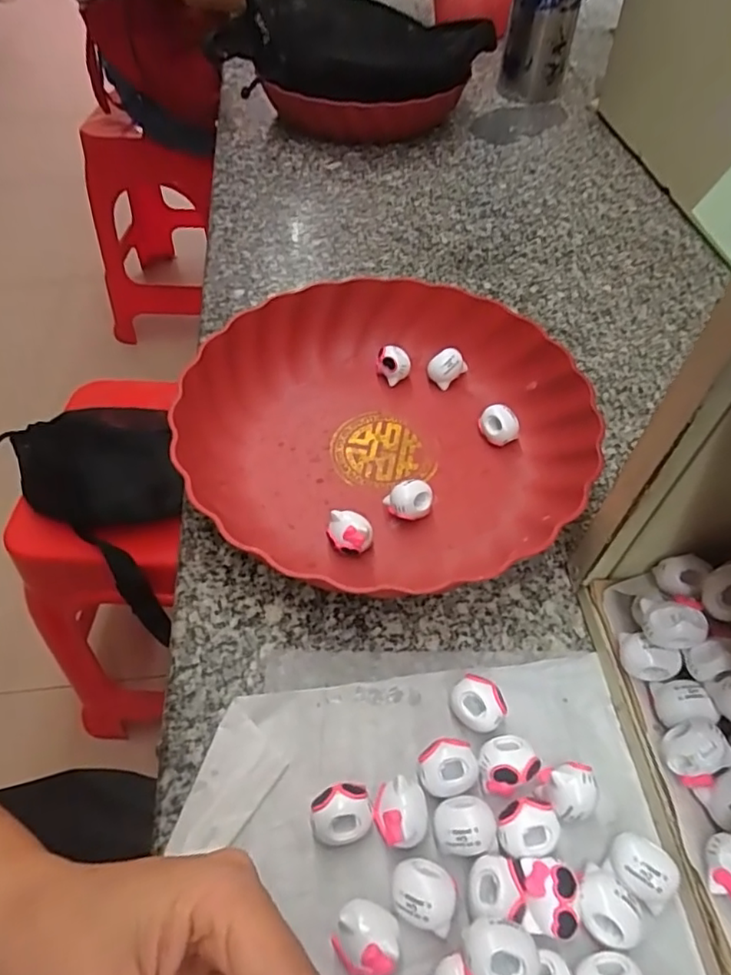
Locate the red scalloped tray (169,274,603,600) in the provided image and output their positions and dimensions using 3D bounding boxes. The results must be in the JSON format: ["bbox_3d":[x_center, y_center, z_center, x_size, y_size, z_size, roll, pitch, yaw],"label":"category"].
[{"bbox_3d":[0.010,-0.039,0.370,0.240,0.047,0.233,-10,53,-10],"label":"red scalloped tray"}]

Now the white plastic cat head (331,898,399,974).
[{"bbox_3d":[0.000,0.169,0.221,0.023,0.017,0.022,1,52,-1],"label":"white plastic cat head"}]

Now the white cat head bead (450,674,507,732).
[{"bbox_3d":[0.052,0.101,0.275,0.025,0.019,0.021,27,56,18],"label":"white cat head bead"}]

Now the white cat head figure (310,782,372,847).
[{"bbox_3d":[-0.010,0.137,0.247,0.024,0.019,0.020,-13,54,-12],"label":"white cat head figure"}]

